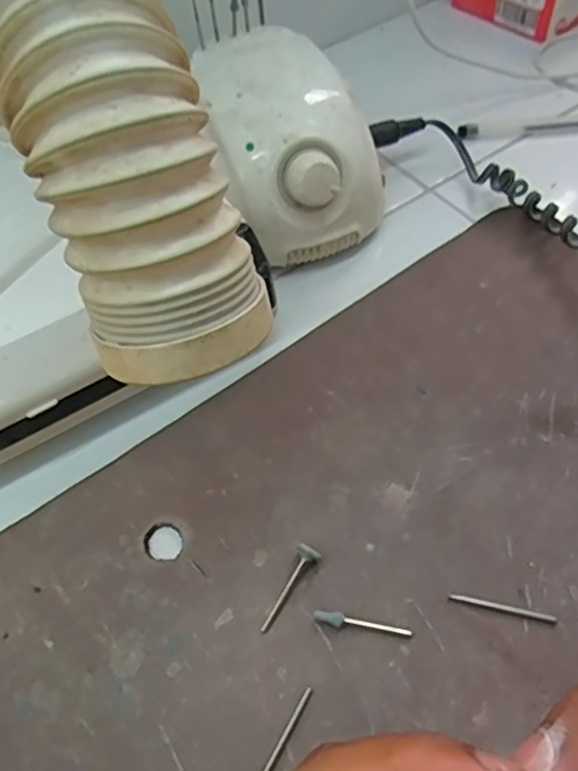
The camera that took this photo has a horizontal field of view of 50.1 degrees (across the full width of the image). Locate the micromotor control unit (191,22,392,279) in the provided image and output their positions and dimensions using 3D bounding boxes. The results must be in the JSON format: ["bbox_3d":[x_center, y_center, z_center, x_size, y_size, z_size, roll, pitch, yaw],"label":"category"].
[{"bbox_3d":[-0.002,-0.148,0.382,0.099,0.081,0.133,-19,56,-8],"label":"micromotor control unit"}]

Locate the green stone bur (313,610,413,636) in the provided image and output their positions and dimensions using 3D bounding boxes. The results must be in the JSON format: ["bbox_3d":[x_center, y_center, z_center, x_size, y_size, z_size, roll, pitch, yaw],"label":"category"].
[{"bbox_3d":[0.031,0.101,0.259,0.040,0.005,0.006,9,57,11],"label":"green stone bur"}]

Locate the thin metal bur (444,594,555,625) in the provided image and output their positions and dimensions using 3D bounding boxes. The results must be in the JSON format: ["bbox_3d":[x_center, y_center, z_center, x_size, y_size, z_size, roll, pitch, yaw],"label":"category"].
[{"bbox_3d":[0.089,0.093,0.259,0.043,0.004,0.004,10,57,11],"label":"thin metal bur"}]

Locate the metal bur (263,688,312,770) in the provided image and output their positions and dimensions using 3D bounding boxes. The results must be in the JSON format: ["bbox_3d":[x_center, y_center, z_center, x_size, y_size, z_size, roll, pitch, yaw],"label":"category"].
[{"bbox_3d":[-0.003,0.138,0.236,0.005,0.004,0.047,26,62,21],"label":"metal bur"}]

